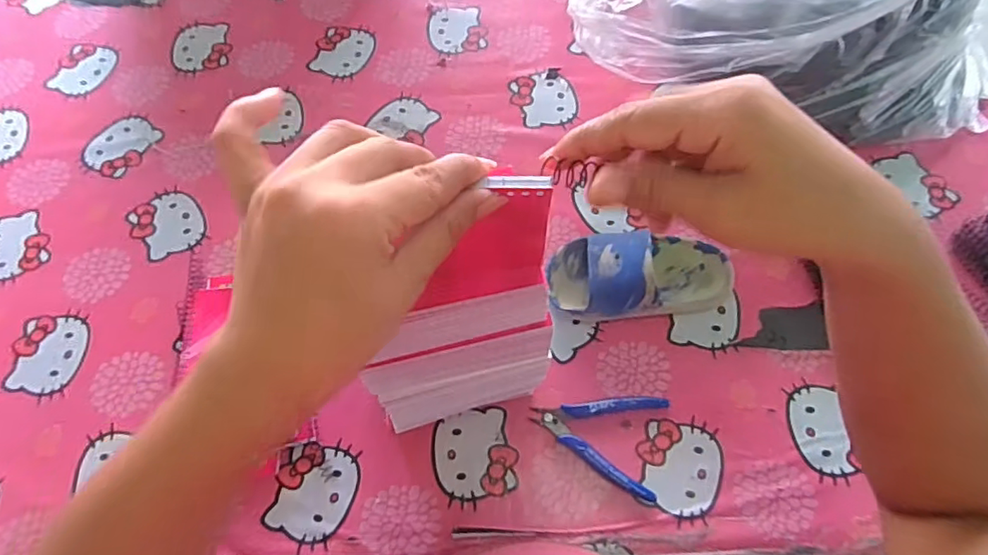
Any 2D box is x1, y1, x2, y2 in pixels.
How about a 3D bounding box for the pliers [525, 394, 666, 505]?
[{"bbox_3d":[0.091,0.135,0.502,0.114,0.012,0.085,16,68,8],"label":"pliers"}]

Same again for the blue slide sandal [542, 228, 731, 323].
[{"bbox_3d":[0.140,-0.006,0.539,0.172,0.059,0.079,-4,67,0],"label":"blue slide sandal"}]

